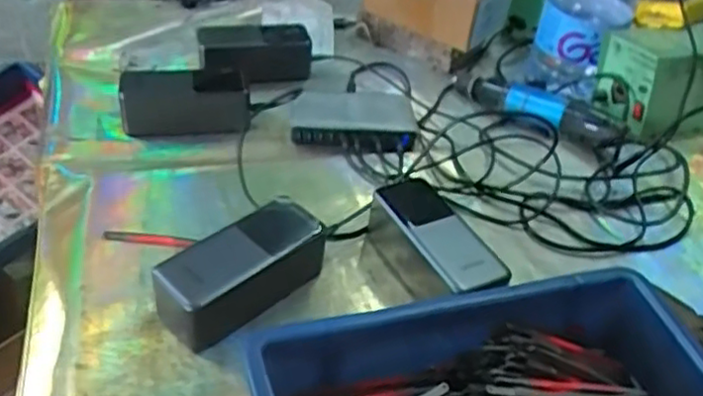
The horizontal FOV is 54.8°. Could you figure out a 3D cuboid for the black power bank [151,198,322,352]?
[{"bbox_3d":[-0.082,0.055,0.513,0.130,0.052,0.055,-30,51,-36],"label":"black power bank"}]

